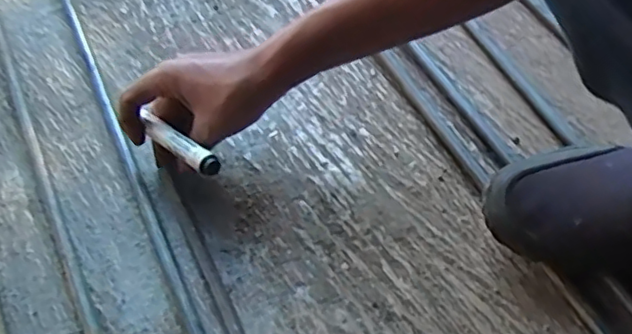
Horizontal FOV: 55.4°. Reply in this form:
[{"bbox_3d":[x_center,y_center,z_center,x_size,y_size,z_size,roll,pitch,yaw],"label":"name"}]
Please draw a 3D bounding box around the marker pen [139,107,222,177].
[{"bbox_3d":[-0.108,-0.019,0.464,0.092,0.013,0.016,33,60,31],"label":"marker pen"}]

